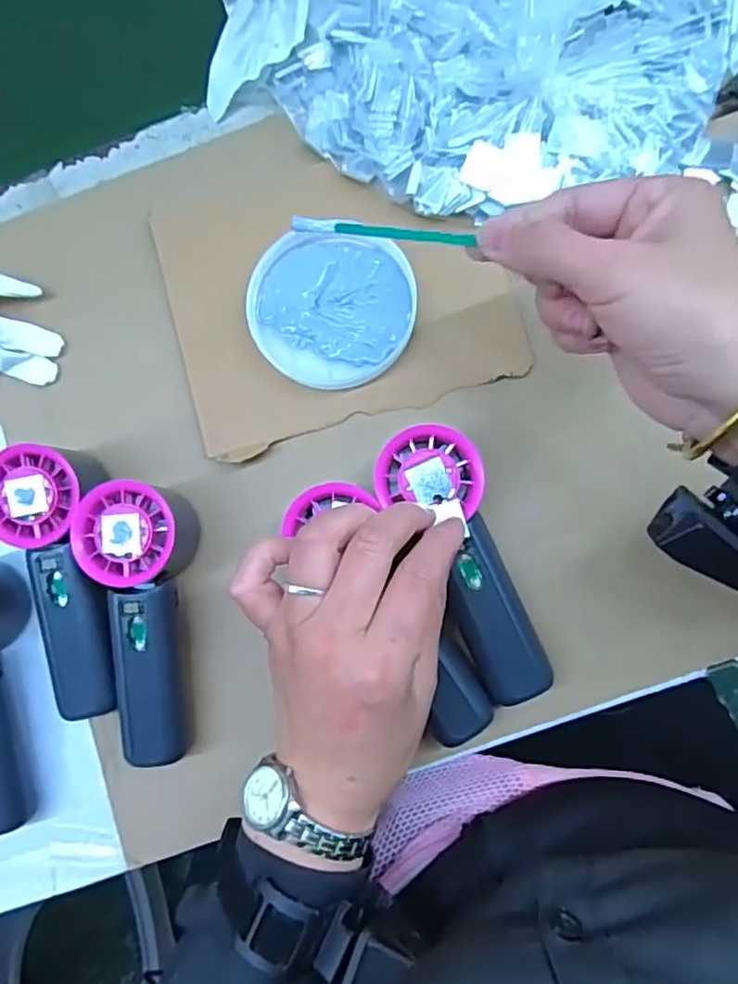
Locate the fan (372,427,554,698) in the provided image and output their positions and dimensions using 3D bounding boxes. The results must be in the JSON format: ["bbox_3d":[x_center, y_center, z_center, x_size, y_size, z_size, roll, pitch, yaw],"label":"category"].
[{"bbox_3d":[0.053,0.038,0.355,0.051,0.040,0.153,-24,94,2],"label":"fan"}]

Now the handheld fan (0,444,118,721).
[{"bbox_3d":[-0.176,0.052,0.369,0.061,0.055,0.154,-9,82,4],"label":"handheld fan"}]

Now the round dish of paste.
[{"bbox_3d":[-0.022,-0.113,0.387,0.096,0.022,0.094,-1,82,5],"label":"round dish of paste"}]

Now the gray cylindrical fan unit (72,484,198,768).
[{"bbox_3d":[-0.132,0.074,0.364,0.051,0.052,0.152,0,82,6],"label":"gray cylindrical fan unit"}]

